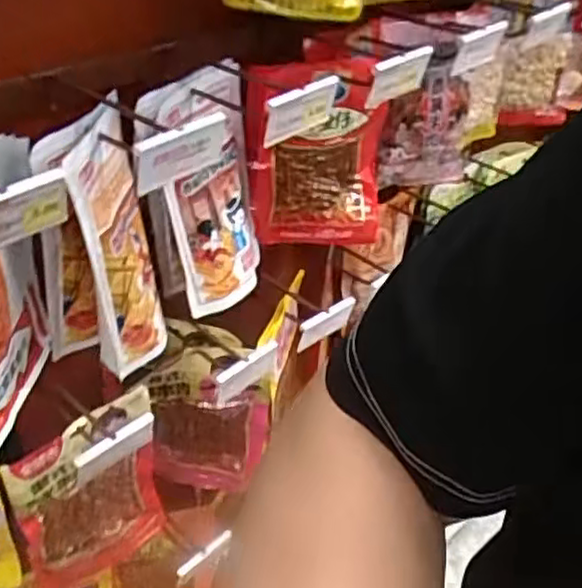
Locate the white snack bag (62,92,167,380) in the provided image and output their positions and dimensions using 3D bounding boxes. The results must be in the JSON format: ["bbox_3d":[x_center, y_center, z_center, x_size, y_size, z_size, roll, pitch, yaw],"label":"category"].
[{"bbox_3d":[-0.164,-0.050,0.683,0.056,0.227,0.117,-6,40,-16],"label":"white snack bag"}]

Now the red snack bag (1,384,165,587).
[{"bbox_3d":[-0.224,0.244,0.813,0.173,0.306,0.052,-15,43,-25],"label":"red snack bag"}]

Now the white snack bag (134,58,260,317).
[{"bbox_3d":[-0.079,-0.109,0.773,0.044,0.249,0.140,10,42,32],"label":"white snack bag"}]

